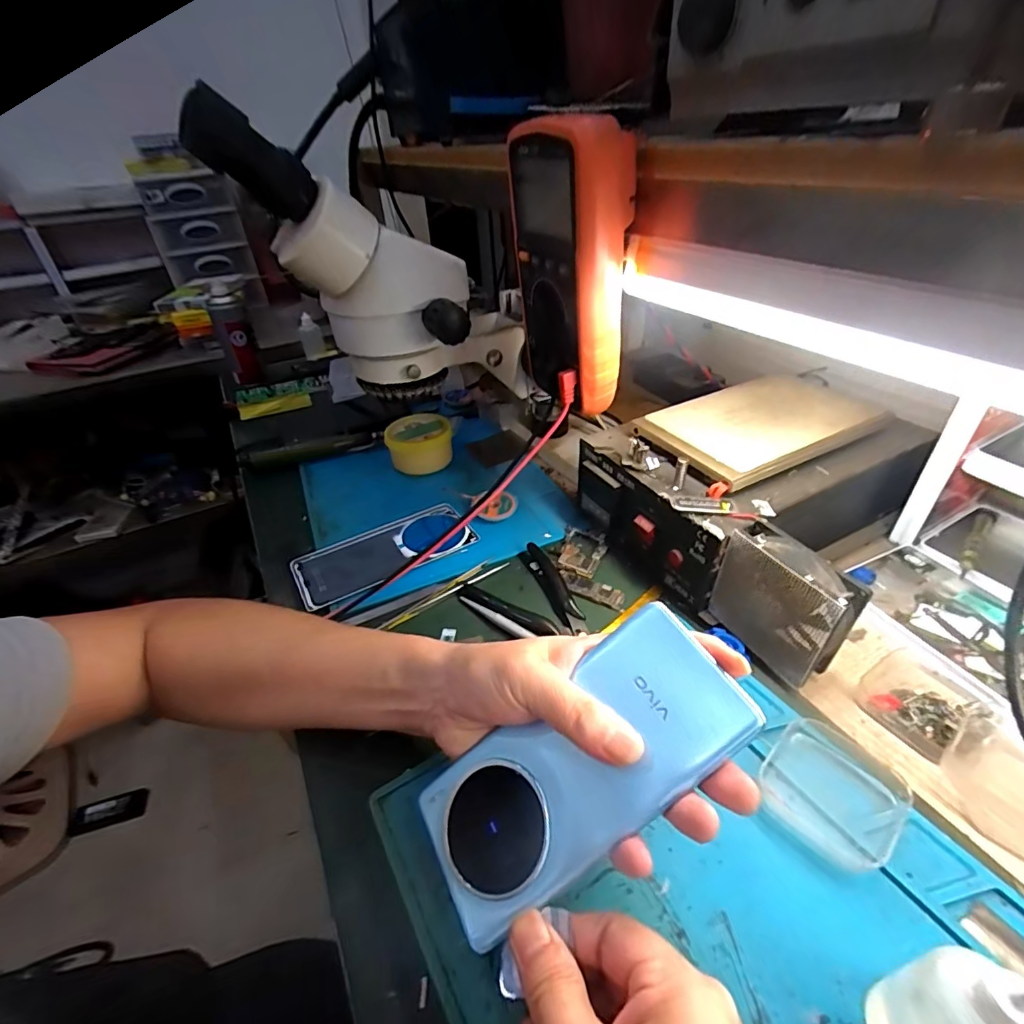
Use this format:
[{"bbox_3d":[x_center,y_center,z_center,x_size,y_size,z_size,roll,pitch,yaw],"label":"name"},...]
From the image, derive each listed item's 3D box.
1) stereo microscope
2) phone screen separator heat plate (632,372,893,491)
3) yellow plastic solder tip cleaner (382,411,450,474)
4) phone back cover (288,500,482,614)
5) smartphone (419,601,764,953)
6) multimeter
[{"bbox_3d":[-0.101,-0.195,0.418,0.238,0.255,0.120,-14,38,-11],"label":"stereo microscope"},{"bbox_3d":[0.214,-0.077,0.431,0.187,0.019,0.115,-21,40,-19],"label":"phone screen separator heat plate"},{"bbox_3d":[-0.109,-0.081,0.588,0.074,0.046,0.067,-13,38,-10],"label":"yellow plastic solder tip cleaner"},{"bbox_3d":[-0.119,0.037,0.468,0.160,0.009,0.077,-25,42,-24],"label":"phone back cover"},{"bbox_3d":[0.030,0.120,0.237,0.163,0.006,0.071,-40,52,2],"label":"smartphone"},{"bbox_3d":[0.042,-0.166,0.350,0.049,0.172,0.094,-16,39,-14],"label":"multimeter"}]

